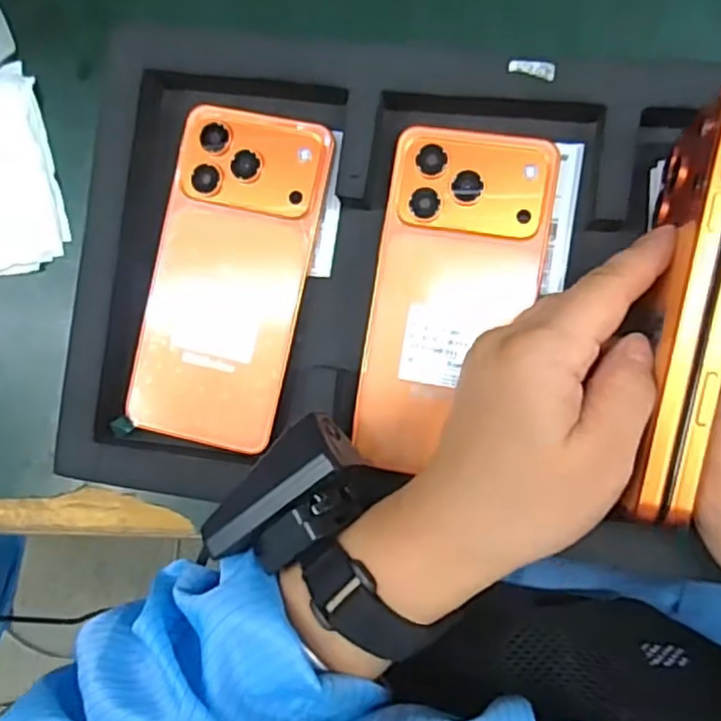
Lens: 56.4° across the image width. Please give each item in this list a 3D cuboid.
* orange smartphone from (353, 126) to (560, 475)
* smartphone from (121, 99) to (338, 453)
[{"bbox_3d":[0.044,-0.029,0.317,0.076,0.014,0.154,8,89,8],"label":"orange smartphone"},{"bbox_3d":[-0.065,-0.040,0.332,0.076,0.013,0.160,13,90,8],"label":"smartphone"}]

